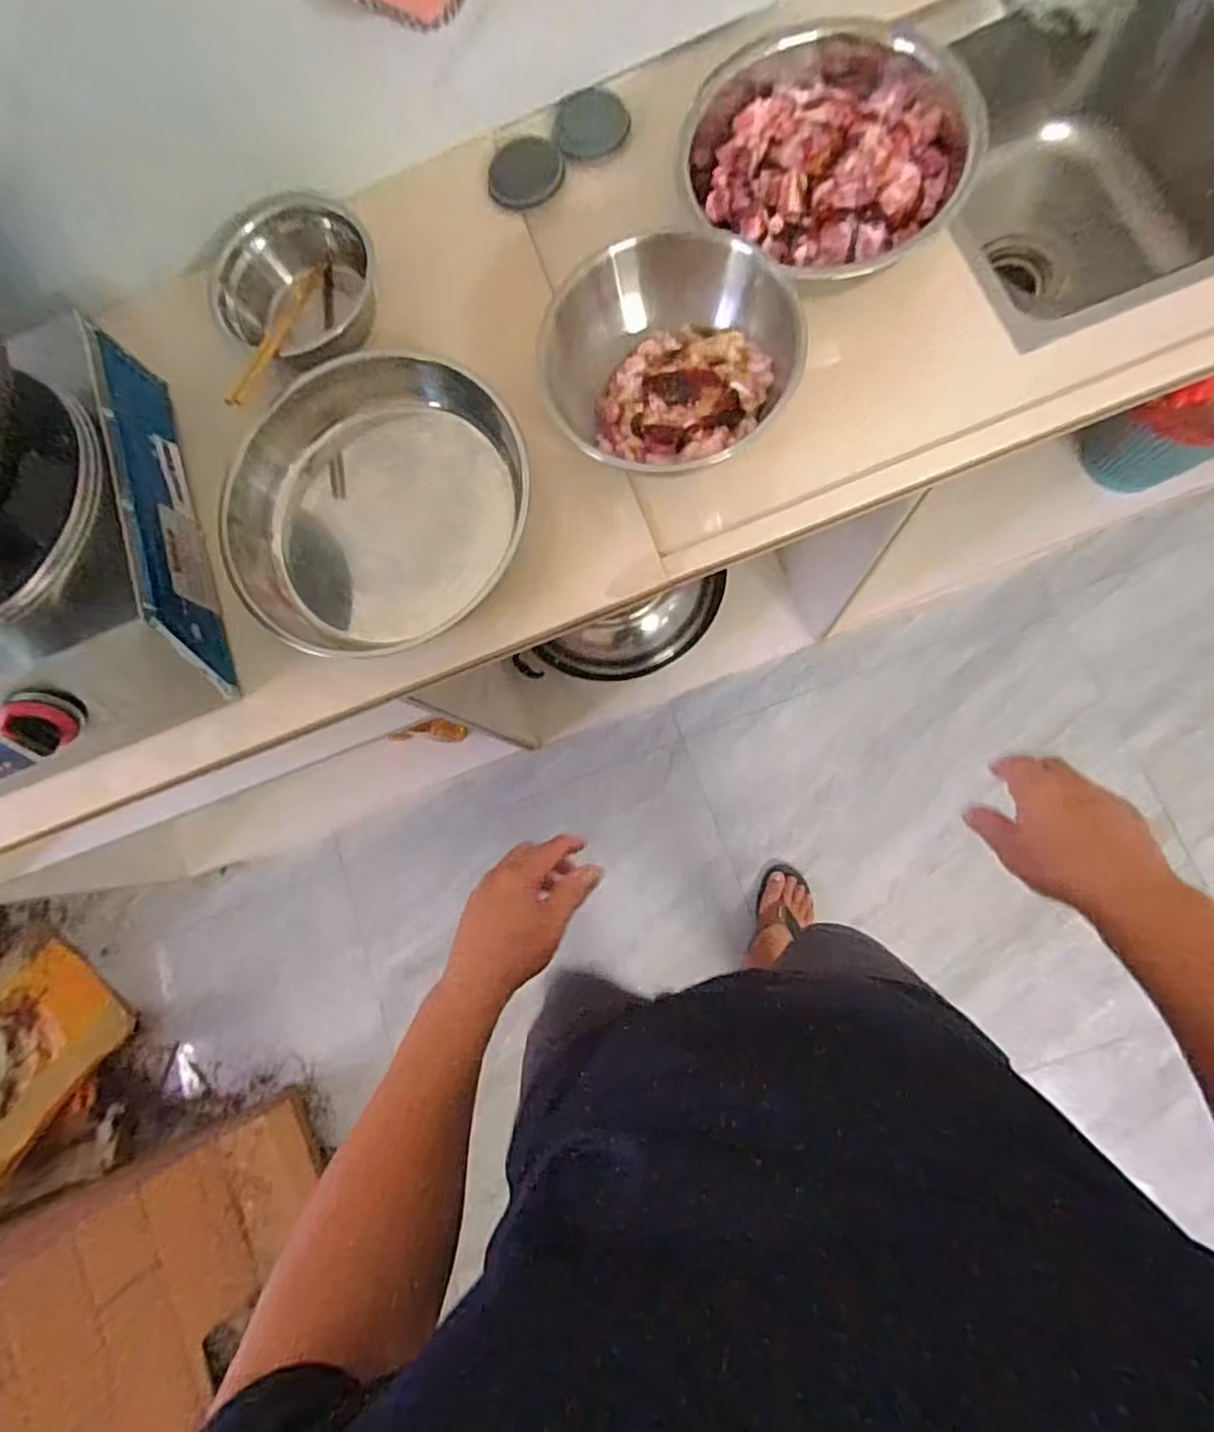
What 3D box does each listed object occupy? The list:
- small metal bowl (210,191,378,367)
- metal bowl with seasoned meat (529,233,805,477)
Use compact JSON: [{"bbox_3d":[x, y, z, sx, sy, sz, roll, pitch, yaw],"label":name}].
[{"bbox_3d":[-0.306,-0.430,0.663,0.137,0.089,0.147,35,90,8],"label":"small metal bowl"},{"bbox_3d":[0.060,-0.309,0.563,0.193,0.098,0.189,-1,81,8],"label":"metal bowl with seasoned meat"}]

